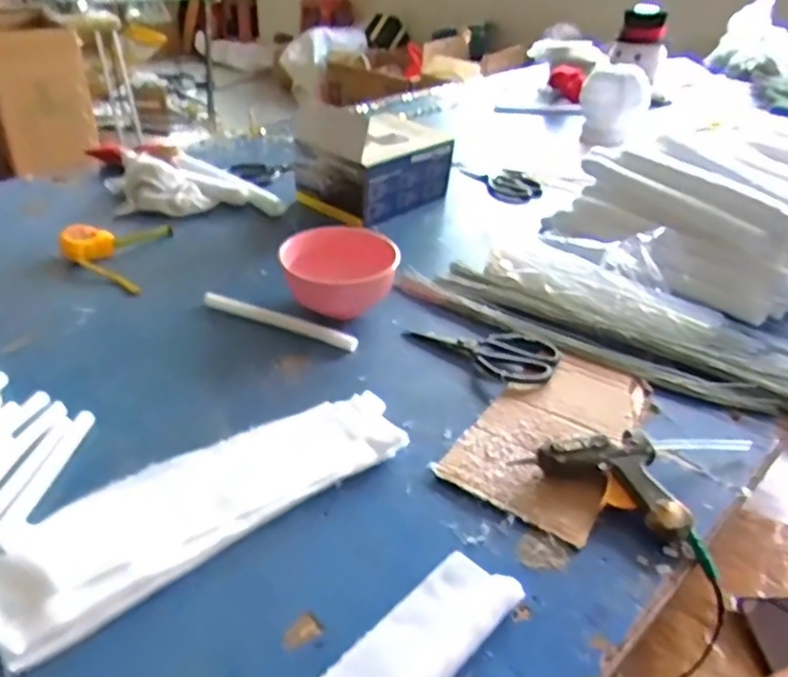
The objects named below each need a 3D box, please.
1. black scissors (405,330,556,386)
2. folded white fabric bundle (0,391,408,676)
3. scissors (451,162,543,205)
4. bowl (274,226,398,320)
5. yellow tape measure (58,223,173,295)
[{"bbox_3d":[0.108,0.007,0.803,0.182,0.007,0.088,22,38,26],"label":"black scissors"},{"bbox_3d":[-0.163,0.138,0.585,0.366,0.029,0.121,-23,42,-33],"label":"folded white fabric bundle"},{"bbox_3d":[0.208,-0.319,1.316,0.104,0.026,0.204,-15,38,-26],"label":"scissors"},{"bbox_3d":[-0.067,-0.083,0.858,0.140,0.092,0.126,9,34,8],"label":"bowl"},{"bbox_3d":[-0.416,-0.136,0.962,0.133,0.043,0.184,0,36,-1],"label":"yellow tape measure"}]

